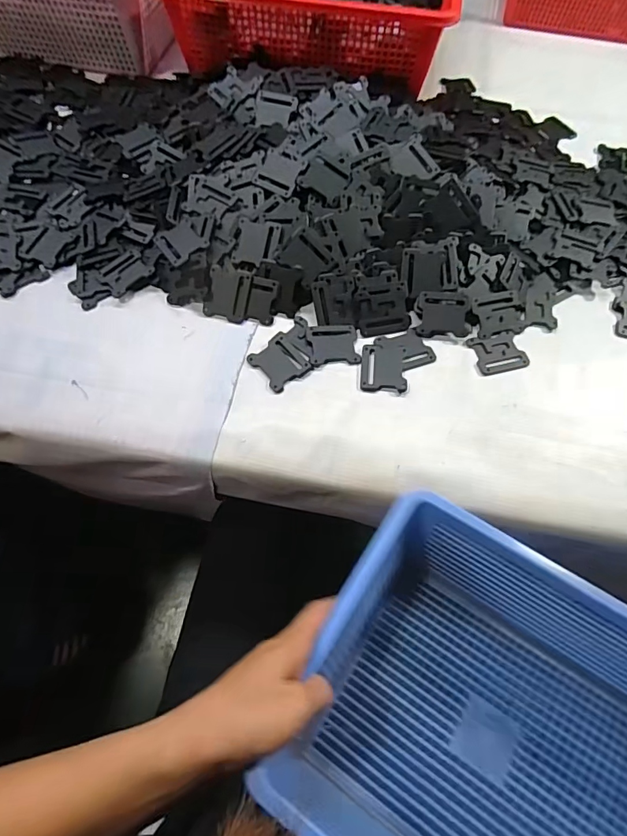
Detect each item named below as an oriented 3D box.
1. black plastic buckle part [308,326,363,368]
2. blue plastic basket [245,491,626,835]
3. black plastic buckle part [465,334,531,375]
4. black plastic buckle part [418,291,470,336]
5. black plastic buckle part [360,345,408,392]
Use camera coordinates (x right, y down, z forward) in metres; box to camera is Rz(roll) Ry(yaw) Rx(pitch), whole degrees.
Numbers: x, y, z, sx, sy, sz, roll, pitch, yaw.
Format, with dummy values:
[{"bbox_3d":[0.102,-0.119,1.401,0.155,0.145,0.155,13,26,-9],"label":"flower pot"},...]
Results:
[{"bbox_3d":[0.019,-0.072,0.449,0.048,0.004,0.045,-4,62,-4],"label":"black plastic buckle part"},{"bbox_3d":[0.140,0.234,0.334,0.296,0.113,0.236,28,64,12],"label":"blue plastic basket"},{"bbox_3d":[0.181,-0.064,0.451,0.050,0.004,0.042,-12,63,-9],"label":"black plastic buckle part"},{"bbox_3d":[0.131,-0.103,0.460,0.050,0.010,0.046,0,81,6],"label":"black plastic buckle part"},{"bbox_3d":[0.067,-0.049,0.438,0.042,0.007,0.050,3,62,0],"label":"black plastic buckle part"}]

